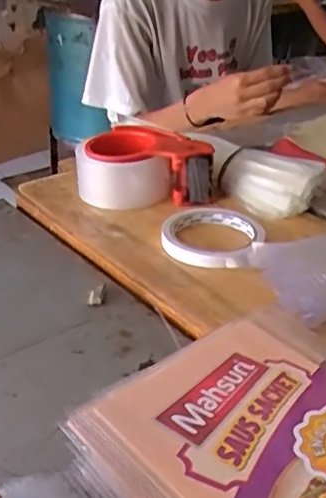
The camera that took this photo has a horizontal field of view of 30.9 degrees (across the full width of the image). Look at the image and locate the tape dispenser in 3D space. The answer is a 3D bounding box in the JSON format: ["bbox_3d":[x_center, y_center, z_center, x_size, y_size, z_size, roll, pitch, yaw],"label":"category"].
[{"bbox_3d":[-0.021,-0.089,0.635,0.143,0.063,0.079,0,30,-3],"label":"tape dispenser"}]

